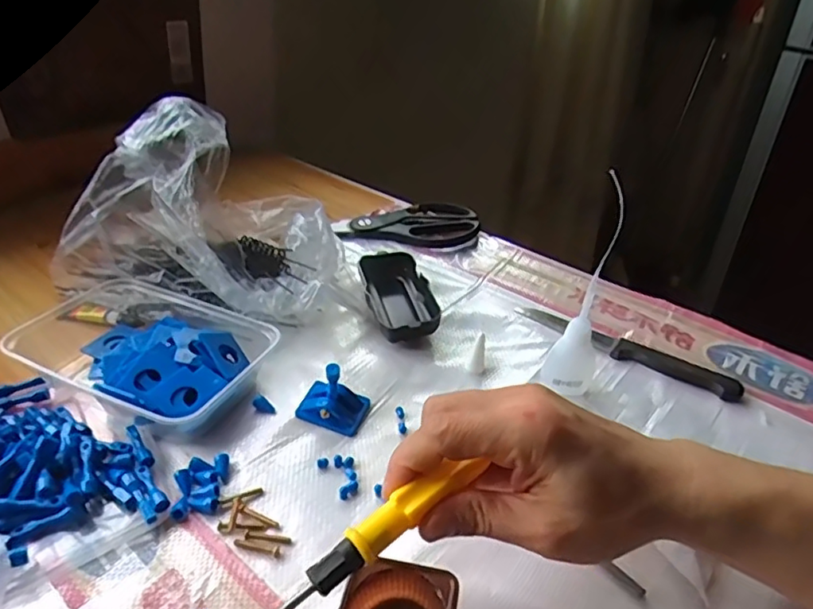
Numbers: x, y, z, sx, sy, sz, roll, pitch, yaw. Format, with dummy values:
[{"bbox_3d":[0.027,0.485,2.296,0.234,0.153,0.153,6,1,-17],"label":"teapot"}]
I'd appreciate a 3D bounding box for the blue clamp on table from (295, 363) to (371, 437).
[{"bbox_3d":[-0.052,0.063,0.410,0.045,0.032,0.033,12,36,16],"label":"blue clamp on table"}]

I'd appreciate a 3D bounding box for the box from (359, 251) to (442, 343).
[{"bbox_3d":[-0.007,-0.007,0.511,0.051,0.030,0.098,-7,35,-11],"label":"box"}]

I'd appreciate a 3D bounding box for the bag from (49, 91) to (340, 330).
[{"bbox_3d":[-0.160,-0.086,0.519,0.221,0.151,0.162,9,35,13],"label":"bag"}]

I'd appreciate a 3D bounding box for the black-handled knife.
[{"bbox_3d":[0.170,0.033,0.471,0.176,0.010,0.023,23,40,29],"label":"black-handled knife"}]

